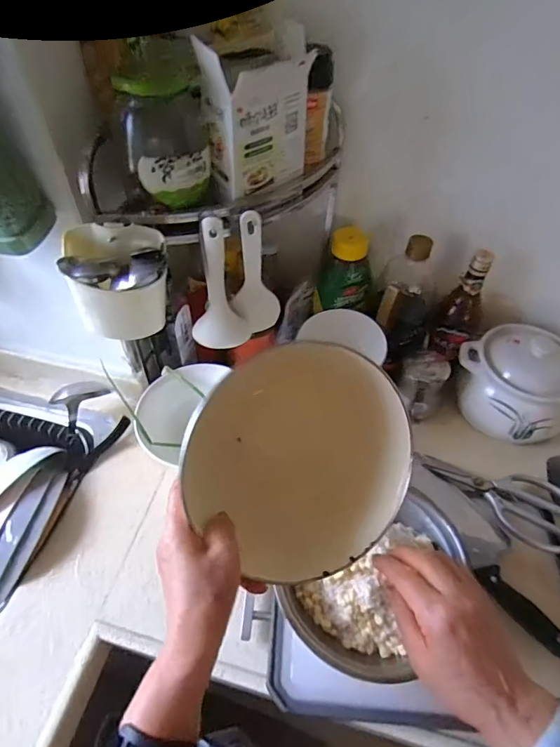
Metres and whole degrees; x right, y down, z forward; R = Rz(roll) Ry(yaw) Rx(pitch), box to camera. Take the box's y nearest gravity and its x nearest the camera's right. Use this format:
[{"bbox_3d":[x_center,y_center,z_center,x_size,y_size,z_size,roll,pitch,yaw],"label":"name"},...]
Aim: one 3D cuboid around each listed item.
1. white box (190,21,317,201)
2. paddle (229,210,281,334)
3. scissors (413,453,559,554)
[{"bbox_3d":[-0.024,-0.272,0.469,0.060,0.140,0.116,36,58,25],"label":"white box"},{"bbox_3d":[-0.030,-0.117,0.542,0.064,0.168,0.013,-15,52,-13],"label":"paddle"},{"bbox_3d":[0.302,0.164,0.627,0.210,0.014,0.100,27,55,19],"label":"scissors"}]

